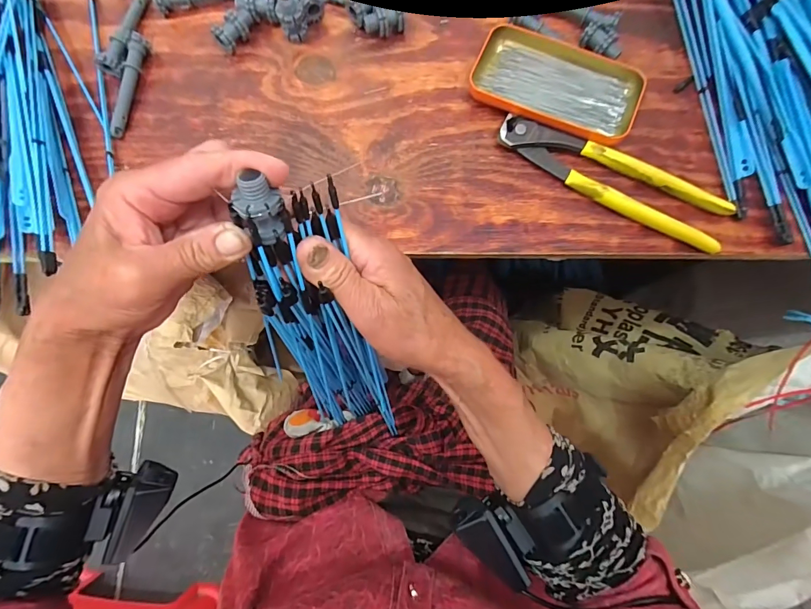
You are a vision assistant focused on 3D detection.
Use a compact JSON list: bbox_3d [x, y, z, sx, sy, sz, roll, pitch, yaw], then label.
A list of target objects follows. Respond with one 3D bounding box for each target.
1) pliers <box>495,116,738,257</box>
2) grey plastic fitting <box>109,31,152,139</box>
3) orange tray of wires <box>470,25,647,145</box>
[{"bbox_3d":[0.174,-0.108,0.332,0.200,0.020,0.046,26,80,6],"label":"pliers"},{"bbox_3d":[-0.254,-0.200,0.354,0.013,0.014,0.098,8,79,2],"label":"grey plastic fitting"},{"bbox_3d":[0.133,-0.196,0.339,0.141,0.018,0.088,22,79,5],"label":"orange tray of wires"}]

